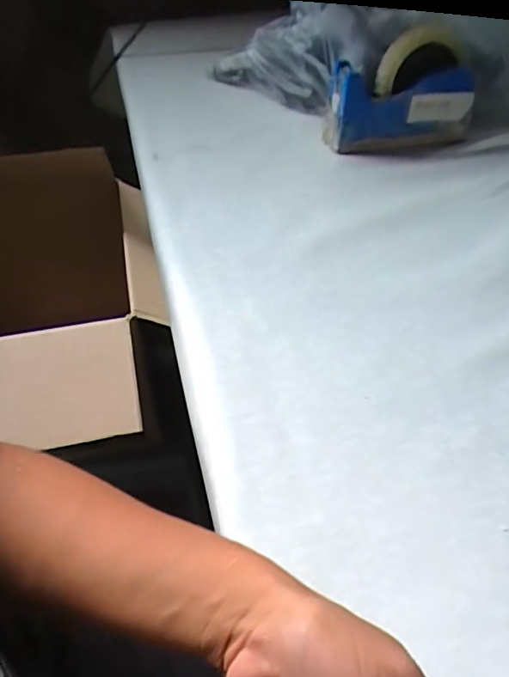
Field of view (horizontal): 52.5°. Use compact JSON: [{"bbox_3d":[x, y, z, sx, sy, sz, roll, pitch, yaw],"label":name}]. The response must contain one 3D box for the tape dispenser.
[{"bbox_3d":[0.165,-0.272,0.577,0.160,0.108,0.052,-1,48,0],"label":"tape dispenser"}]

